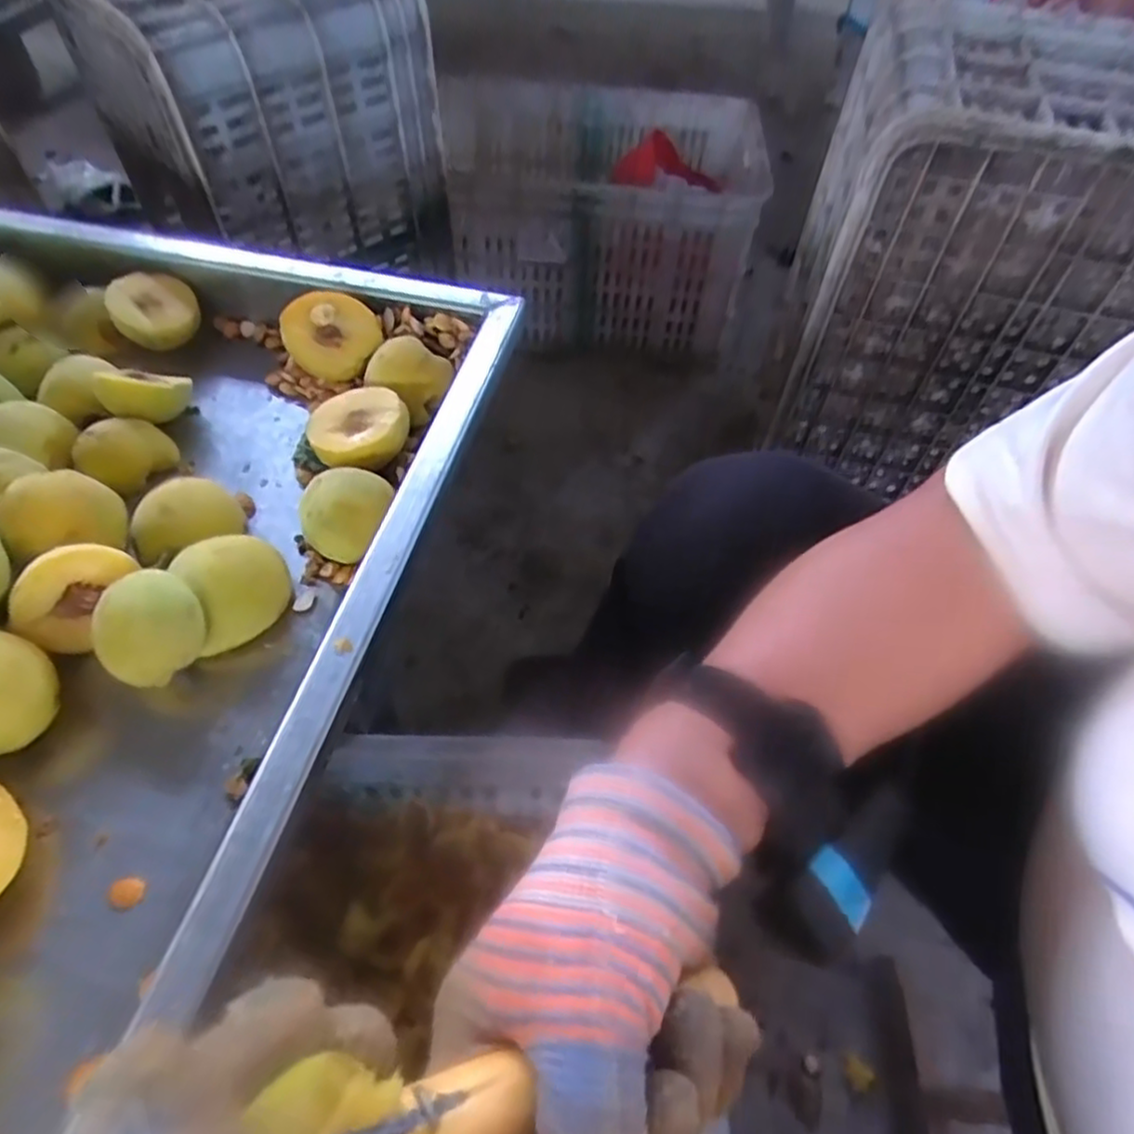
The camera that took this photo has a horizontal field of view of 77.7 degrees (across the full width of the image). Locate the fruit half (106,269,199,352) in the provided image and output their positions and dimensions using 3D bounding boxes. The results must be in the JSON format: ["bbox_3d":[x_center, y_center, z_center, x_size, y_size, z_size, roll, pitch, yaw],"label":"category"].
[{"bbox_3d":[-0.304,-0.189,0.520,0.056,0.032,0.059,-26,59,-19],"label":"fruit half"}]

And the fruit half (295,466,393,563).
[{"bbox_3d":[-0.129,-0.029,0.418,0.045,0.039,0.051,7,54,3],"label":"fruit half"}]

